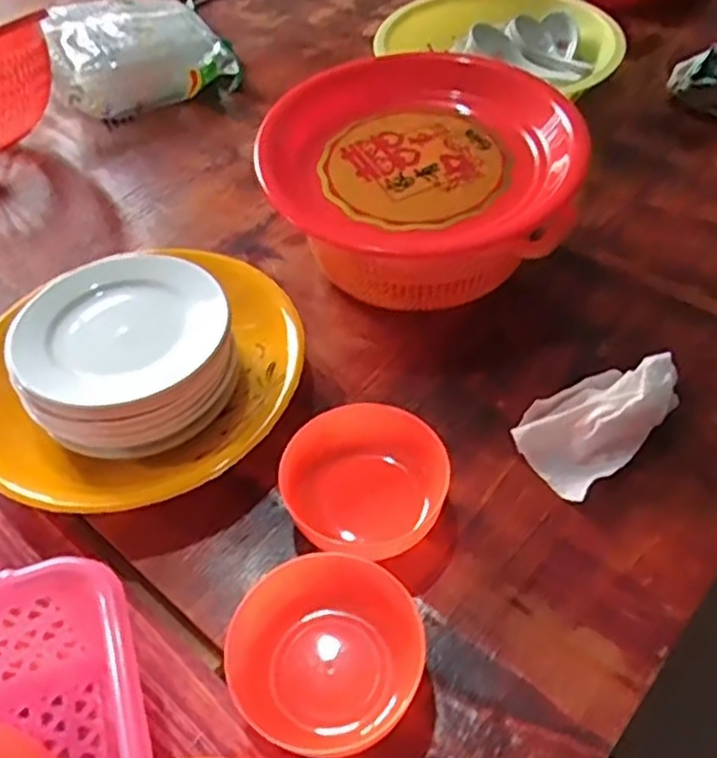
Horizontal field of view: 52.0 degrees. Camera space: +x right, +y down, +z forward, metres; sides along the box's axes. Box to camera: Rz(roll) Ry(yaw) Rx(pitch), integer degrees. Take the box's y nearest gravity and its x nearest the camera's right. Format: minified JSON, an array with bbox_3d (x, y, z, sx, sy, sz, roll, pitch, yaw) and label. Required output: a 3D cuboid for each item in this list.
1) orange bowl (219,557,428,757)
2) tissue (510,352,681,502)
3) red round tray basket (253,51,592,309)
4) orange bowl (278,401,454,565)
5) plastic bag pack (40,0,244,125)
[{"bbox_3d":[-0.016,0.152,0.408,0.107,0.040,0.098,-2,51,2],"label":"orange bowl"},{"bbox_3d":[0.159,0.021,0.493,0.104,0.047,0.067,-34,56,-22],"label":"tissue"},{"bbox_3d":[0.053,-0.162,0.615,0.251,0.102,0.232,-2,51,2],"label":"red round tray basket"},{"bbox_3d":[0.003,0.069,0.469,0.105,0.046,0.096,-2,51,2],"label":"orange bowl"},{"bbox_3d":[-0.258,-0.387,0.853,0.197,0.064,0.167,-21,53,-13],"label":"plastic bag pack"}]

